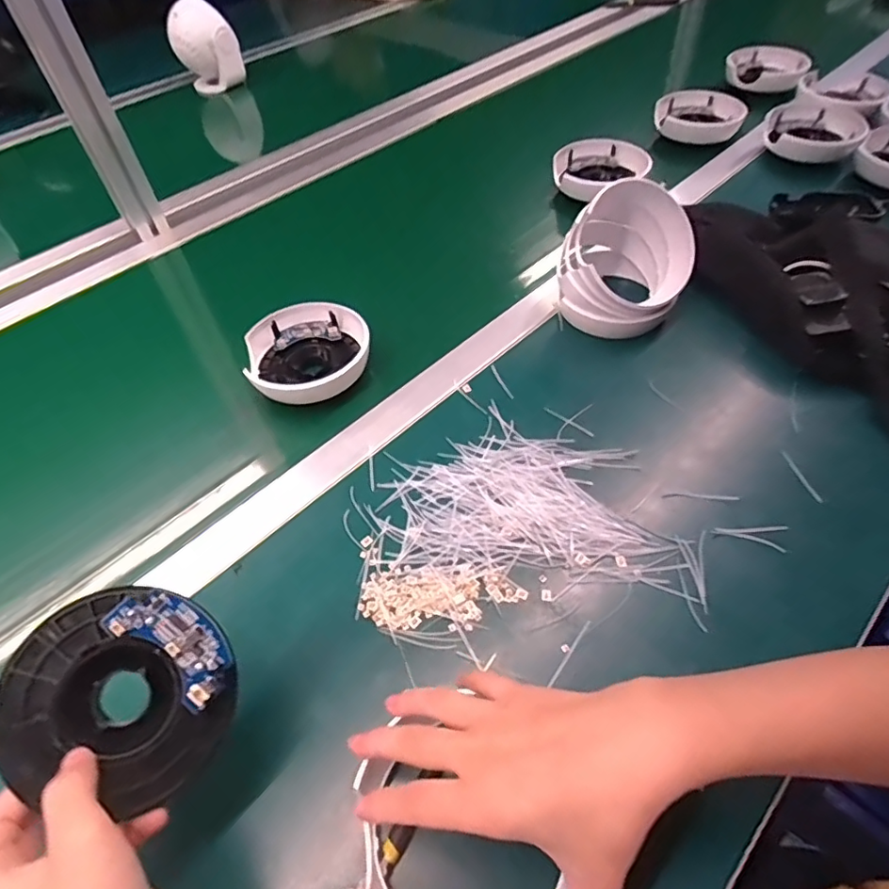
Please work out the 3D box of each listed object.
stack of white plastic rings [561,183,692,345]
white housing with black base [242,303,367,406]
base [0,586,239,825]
[{"bbox_3d":[0.175,-0.169,0.524,0.117,0.104,0.117,21,56,19],"label":"stack of white plastic rings"},{"bbox_3d":[-0.127,-0.084,0.517,0.112,0.034,0.096,-3,52,1],"label":"white housing with black base"},{"bbox_3d":[-0.154,0.118,0.266,0.099,0.013,0.092,17,74,-6],"label":"base"}]

